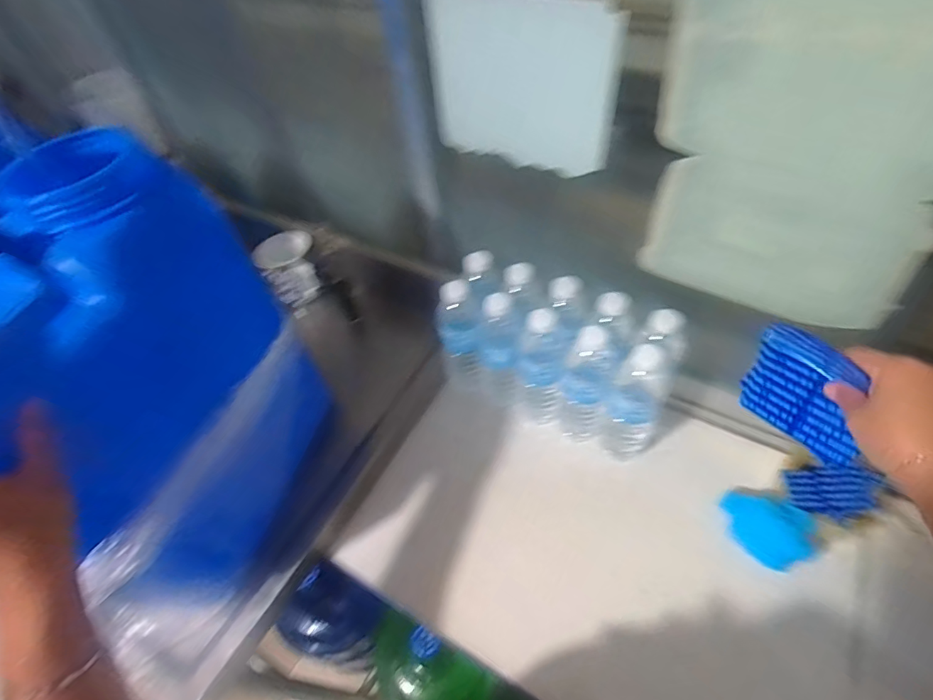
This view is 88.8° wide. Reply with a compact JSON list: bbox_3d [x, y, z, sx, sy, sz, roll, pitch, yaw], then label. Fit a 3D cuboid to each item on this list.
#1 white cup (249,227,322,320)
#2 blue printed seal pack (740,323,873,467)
[{"bbox_3d":[-0.313,-0.140,0.857,0.097,0.100,0.112,-15,51,-6],"label":"white cup"},{"bbox_3d":[0.304,0.039,0.423,0.024,0.097,0.111,-29,54,-16],"label":"blue printed seal pack"}]

